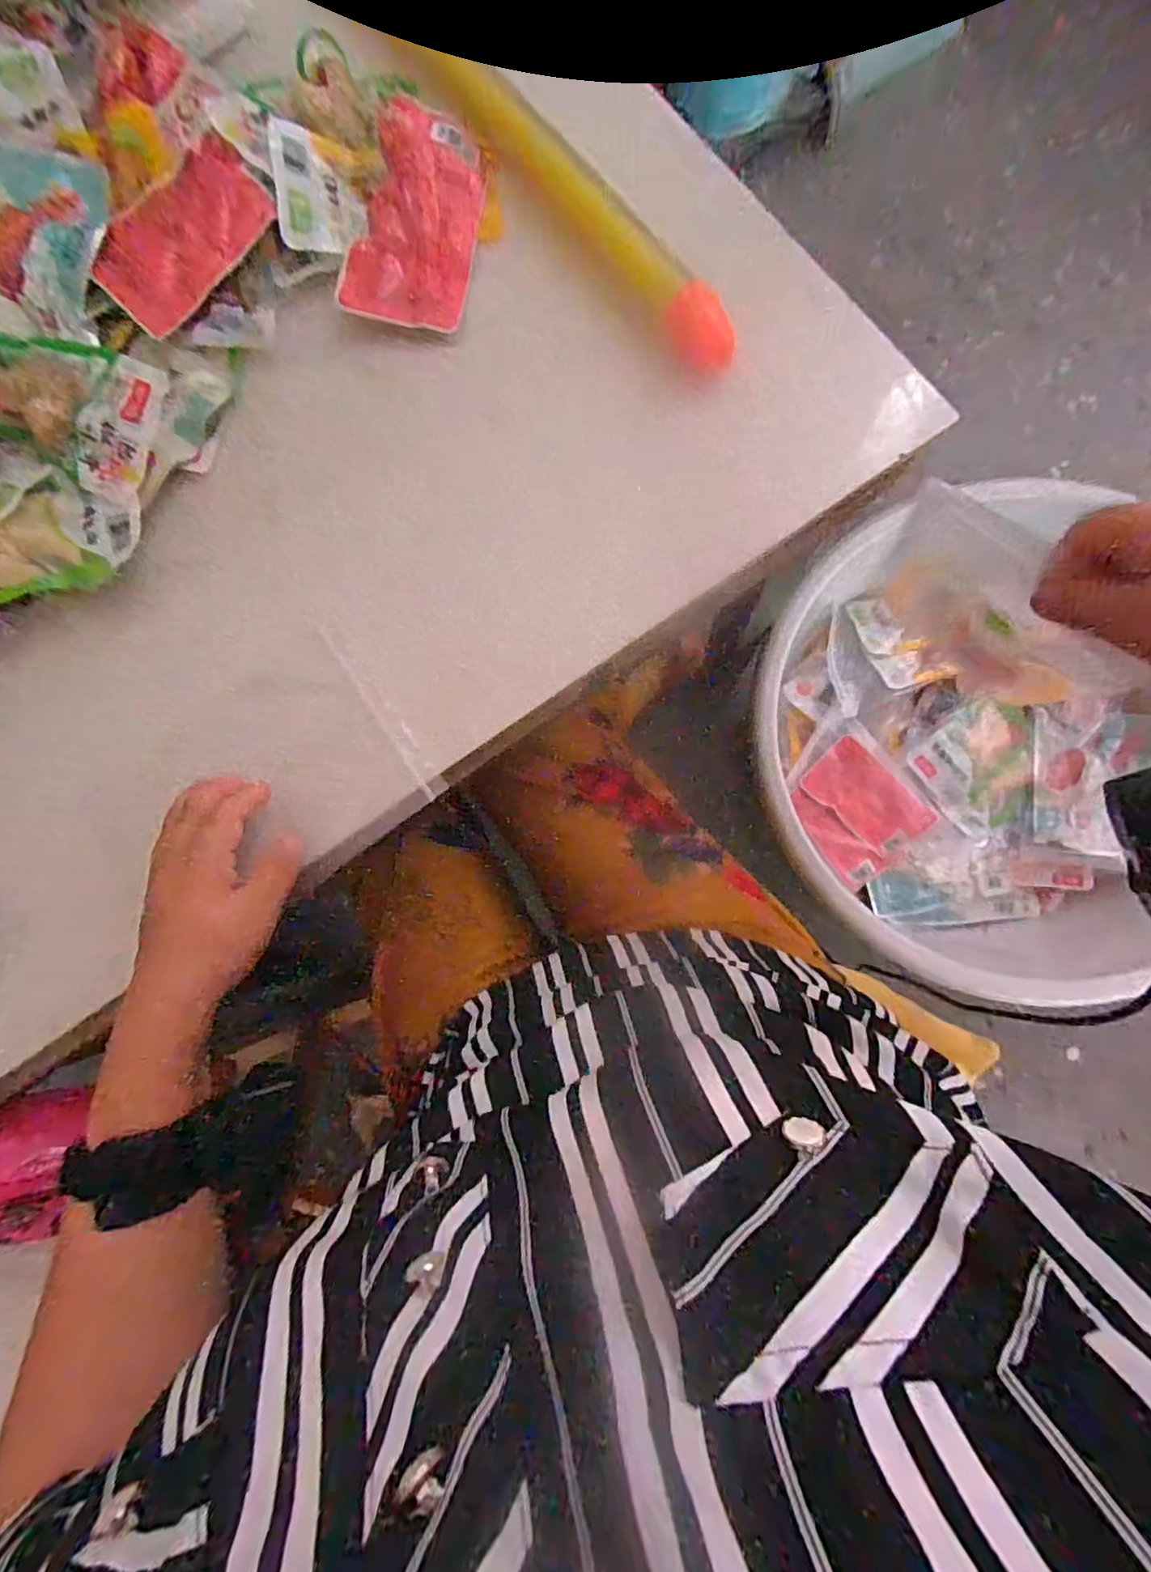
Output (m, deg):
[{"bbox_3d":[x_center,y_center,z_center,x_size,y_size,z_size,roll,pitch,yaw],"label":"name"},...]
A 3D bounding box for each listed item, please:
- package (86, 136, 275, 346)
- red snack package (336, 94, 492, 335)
[{"bbox_3d":[-0.244,-0.342,0.379,0.060,0.007,0.113,44,87,-12],"label":"package"},{"bbox_3d":[-0.098,-0.354,0.384,0.073,0.007,0.122,15,96,-7],"label":"red snack package"}]

